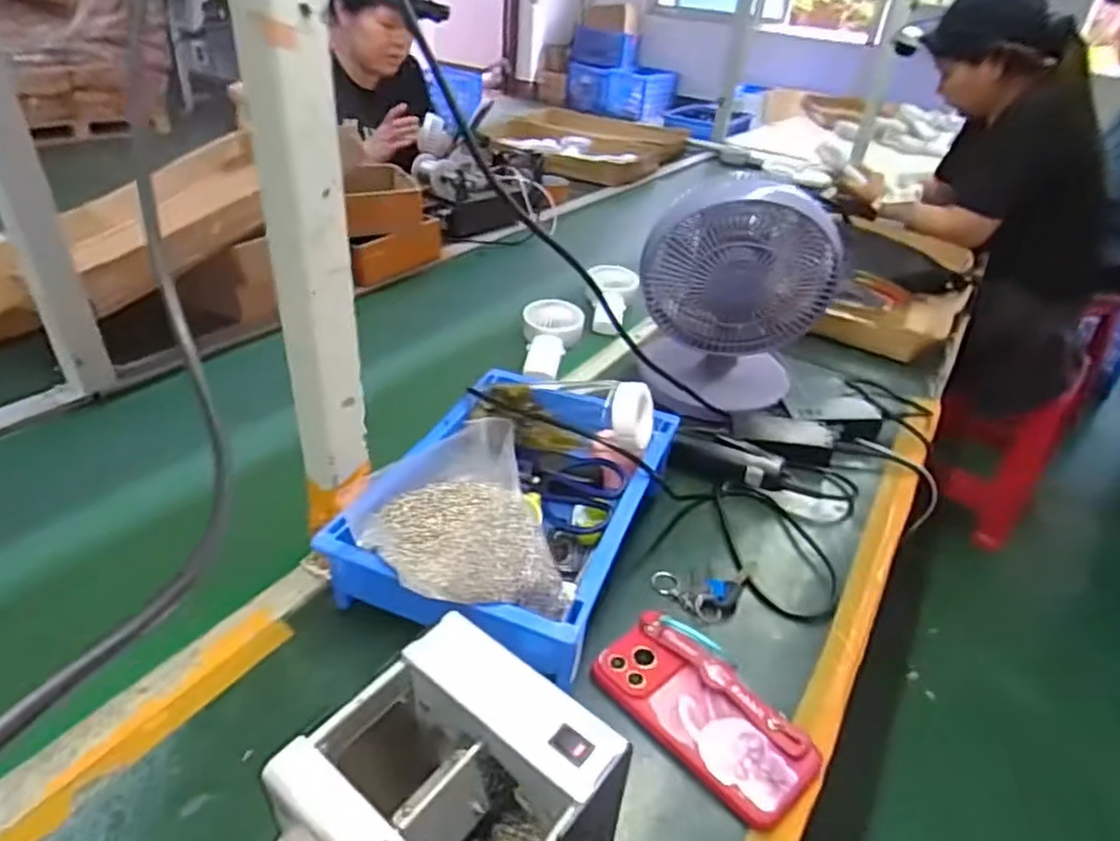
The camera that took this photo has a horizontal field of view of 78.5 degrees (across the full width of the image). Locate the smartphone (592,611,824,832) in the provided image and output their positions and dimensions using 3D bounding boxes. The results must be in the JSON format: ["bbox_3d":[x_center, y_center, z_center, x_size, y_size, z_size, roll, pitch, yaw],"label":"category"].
[{"bbox_3d":[0.106,0.213,0.509,0.166,0.020,0.082,32,41,33],"label":"smartphone"}]

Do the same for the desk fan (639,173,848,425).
[{"bbox_3d":[0.207,-0.140,0.821,0.198,0.259,0.184,14,34,11],"label":"desk fan"}]

